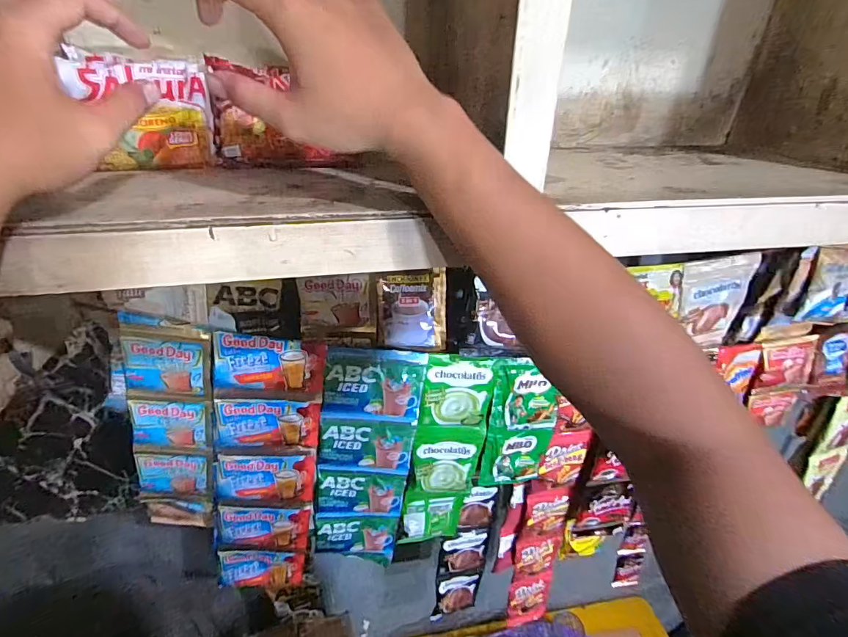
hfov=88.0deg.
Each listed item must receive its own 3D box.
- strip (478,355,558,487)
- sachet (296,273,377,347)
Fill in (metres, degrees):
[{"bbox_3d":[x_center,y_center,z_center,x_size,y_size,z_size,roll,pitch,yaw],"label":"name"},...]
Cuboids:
[{"bbox_3d":[0.127,0.140,0.576,0.090,0.199,0.017,-4,30,-8],"label":"strip"},{"bbox_3d":[-0.096,-0.008,0.489,0.081,0.082,0.013,-3,30,-5],"label":"sachet"}]

